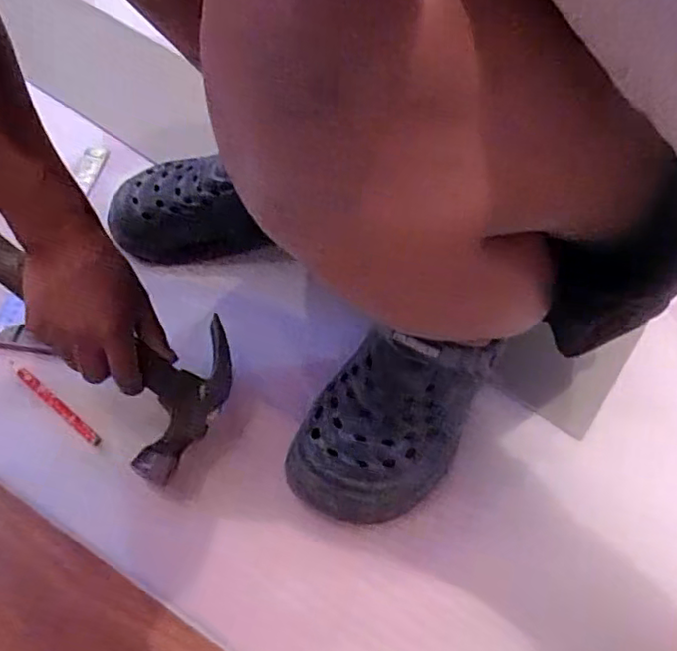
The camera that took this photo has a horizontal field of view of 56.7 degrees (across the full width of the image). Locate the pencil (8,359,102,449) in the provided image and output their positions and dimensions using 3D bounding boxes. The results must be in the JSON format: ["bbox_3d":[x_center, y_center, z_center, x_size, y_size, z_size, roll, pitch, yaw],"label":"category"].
[{"bbox_3d":[-0.258,0.065,0.561,0.128,0.012,0.012,36,58,19],"label":"pencil"}]

